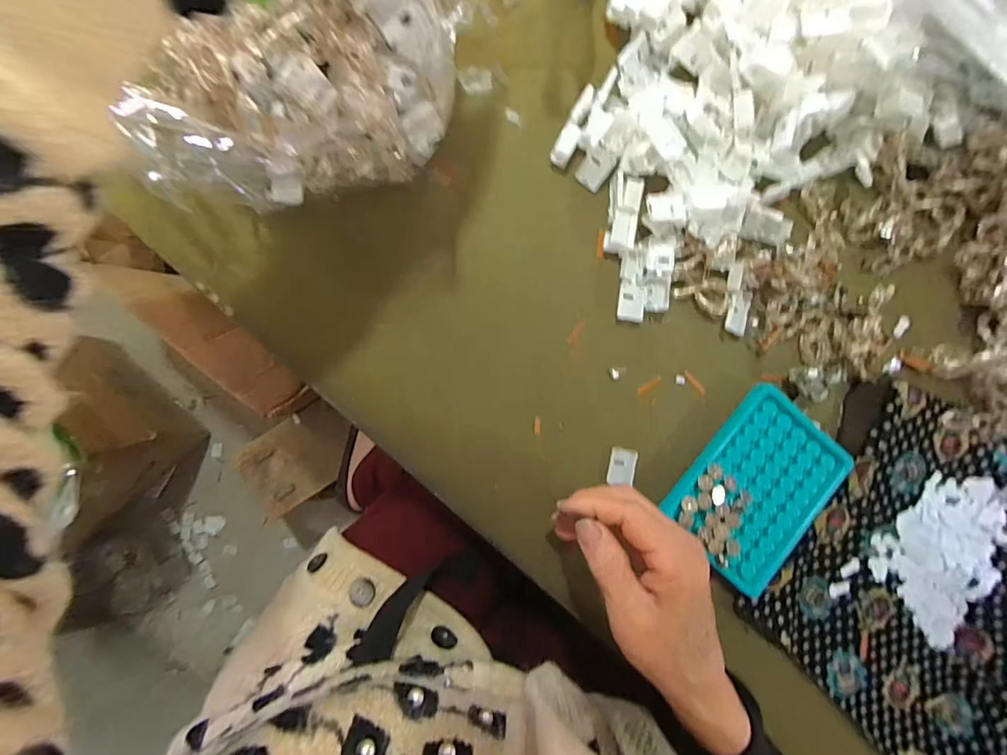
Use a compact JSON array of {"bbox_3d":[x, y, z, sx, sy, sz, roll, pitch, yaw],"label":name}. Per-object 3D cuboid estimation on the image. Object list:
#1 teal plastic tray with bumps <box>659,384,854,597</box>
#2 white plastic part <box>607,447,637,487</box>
[{"bbox_3d":[0.194,0.085,0.358,0.101,0.021,0.133,41,84,-5],"label":"teal plastic tray with bumps"},{"bbox_3d":[0.090,0.068,0.355,0.020,0.004,0.027,9,87,-8],"label":"white plastic part"}]

